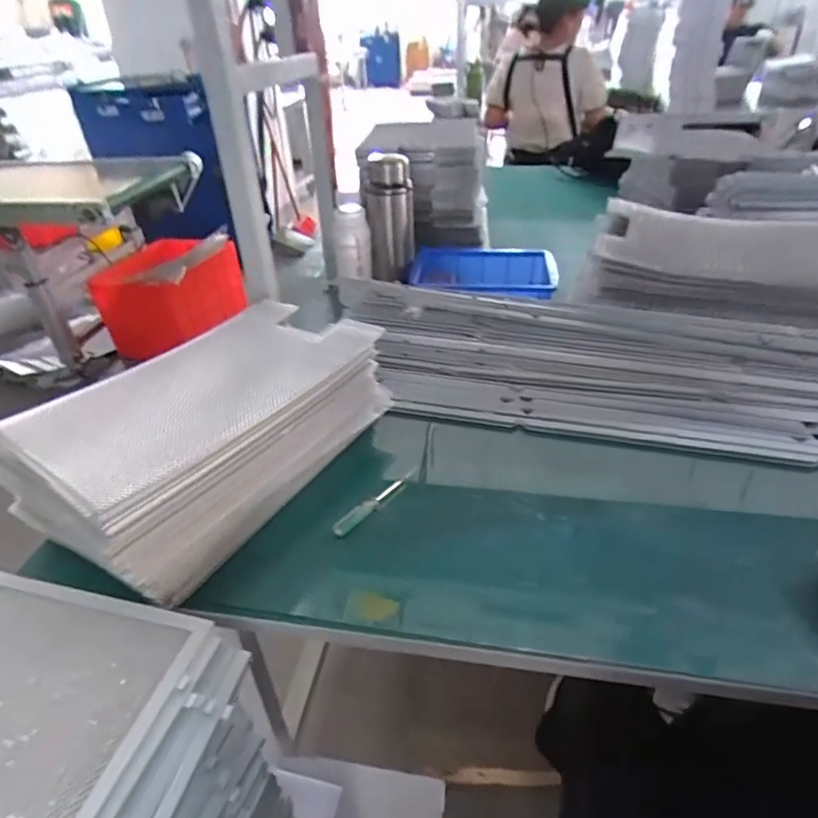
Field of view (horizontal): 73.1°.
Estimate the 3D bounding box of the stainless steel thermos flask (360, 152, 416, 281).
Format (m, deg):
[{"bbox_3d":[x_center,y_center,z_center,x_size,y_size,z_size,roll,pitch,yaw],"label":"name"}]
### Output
[{"bbox_3d":[-0.032,-0.335,0.981,0.081,0.210,0.079,-5,35,-2],"label":"stainless steel thermos flask"}]

